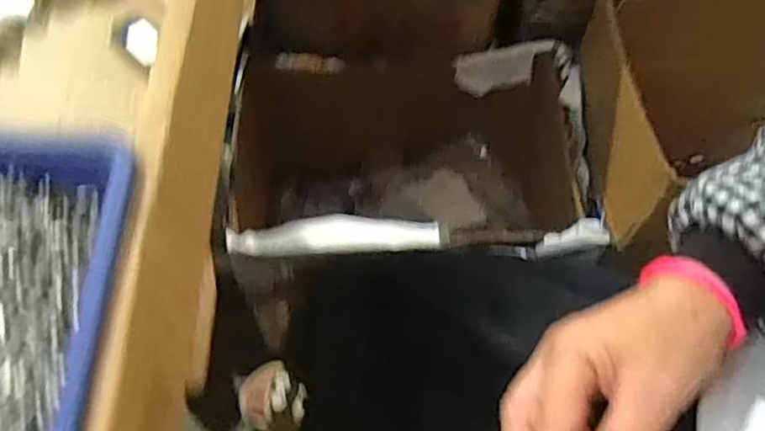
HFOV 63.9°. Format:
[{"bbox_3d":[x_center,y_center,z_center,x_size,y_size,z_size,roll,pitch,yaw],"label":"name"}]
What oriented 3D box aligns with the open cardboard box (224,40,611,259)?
[{"bbox_3d":[0.023,-0.026,0.857,0.451,0.279,0.304,-1,61,-3],"label":"open cardboard box"}]

